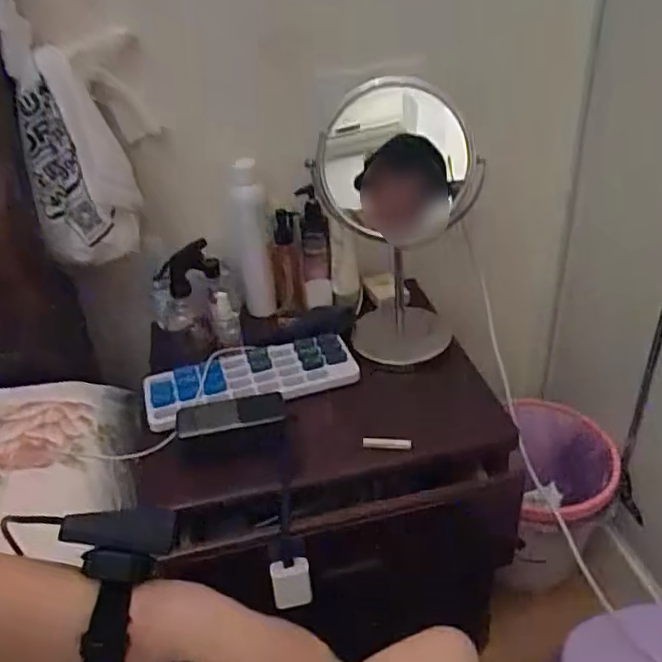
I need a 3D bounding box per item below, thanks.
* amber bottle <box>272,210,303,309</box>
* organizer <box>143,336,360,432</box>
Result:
[{"bbox_3d":[-0.066,-0.093,0.933,0.044,0.166,0.042,-5,34,-2],"label":"amber bottle"},{"bbox_3d":[-0.111,0.060,0.865,0.276,0.027,0.107,-13,35,-13],"label":"organizer"}]

